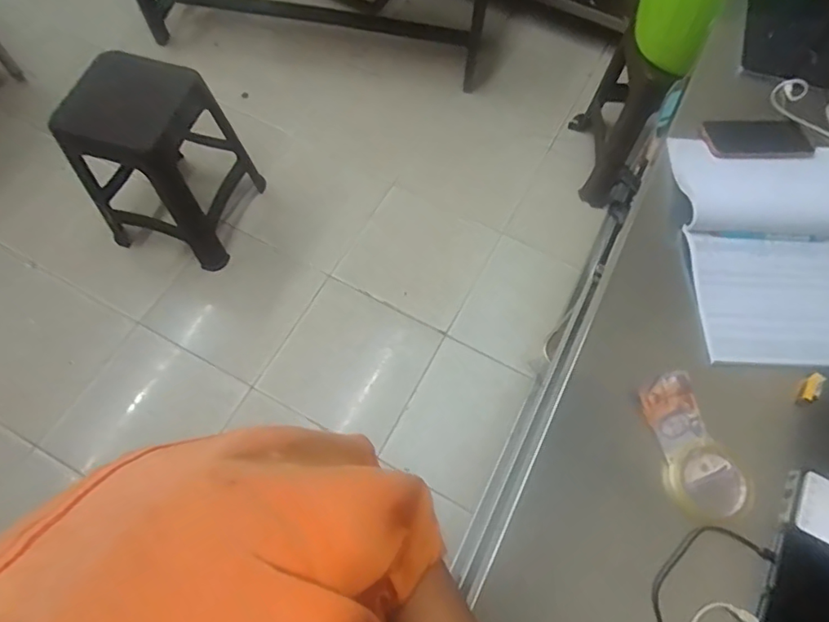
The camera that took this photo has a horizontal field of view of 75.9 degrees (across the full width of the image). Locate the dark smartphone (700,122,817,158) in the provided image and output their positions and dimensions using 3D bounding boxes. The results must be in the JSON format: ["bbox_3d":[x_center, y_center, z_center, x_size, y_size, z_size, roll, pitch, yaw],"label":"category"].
[{"bbox_3d":[0.545,-0.273,0.846,0.165,0.015,0.083,-2,66,-2],"label":"dark smartphone"}]

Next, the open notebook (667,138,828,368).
[{"bbox_3d":[0.537,-0.095,0.758,0.303,0.029,0.354,2,66,0],"label":"open notebook"}]

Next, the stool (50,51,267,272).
[{"bbox_3d":[-0.658,-0.392,1.368,0.313,0.483,0.332,15,67,5],"label":"stool"}]

